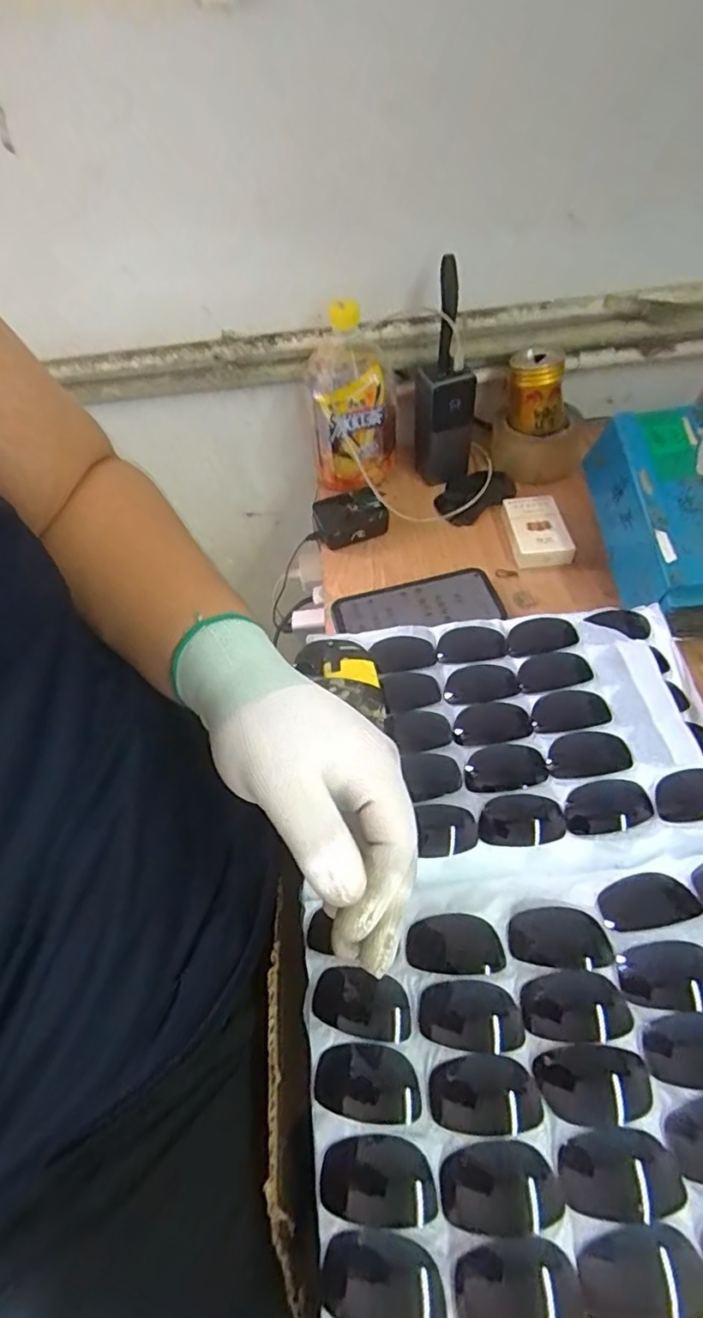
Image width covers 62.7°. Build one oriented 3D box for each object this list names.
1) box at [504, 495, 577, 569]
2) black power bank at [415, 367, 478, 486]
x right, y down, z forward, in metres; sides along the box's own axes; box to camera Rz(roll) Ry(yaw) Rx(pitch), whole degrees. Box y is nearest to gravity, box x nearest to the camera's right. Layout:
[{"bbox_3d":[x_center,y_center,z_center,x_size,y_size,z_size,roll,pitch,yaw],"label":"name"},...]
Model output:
[{"bbox_3d":[0.200,-0.139,0.624,0.057,0.028,0.085,-7,54,1],"label":"box"},{"bbox_3d":[0.105,-0.264,0.660,0.063,0.129,0.032,4,54,9],"label":"black power bank"}]

